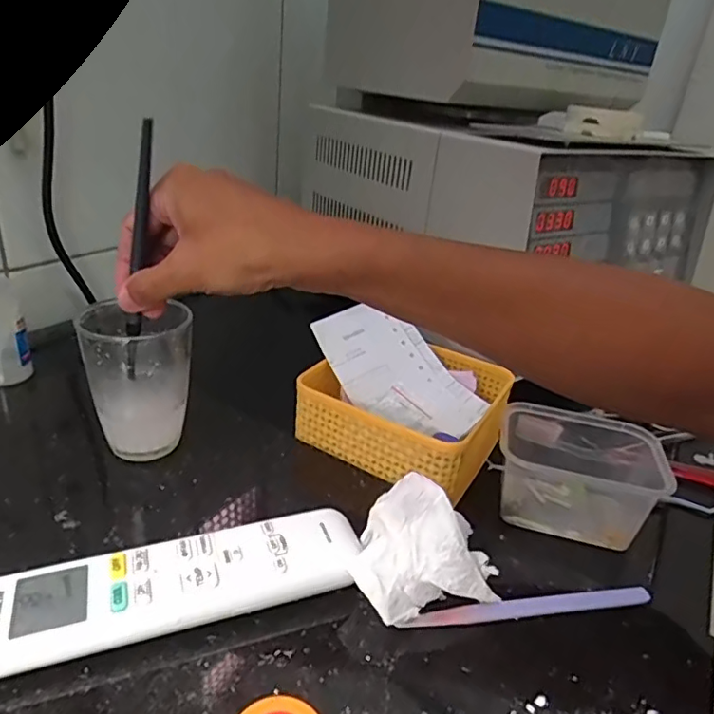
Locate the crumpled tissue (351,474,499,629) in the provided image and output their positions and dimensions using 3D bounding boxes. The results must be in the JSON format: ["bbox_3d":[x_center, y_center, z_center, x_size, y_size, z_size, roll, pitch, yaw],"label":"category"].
[{"bbox_3d":[0.030,0.101,0.273,0.065,0.056,0.052,21,30,27],"label":"crumpled tissue"}]

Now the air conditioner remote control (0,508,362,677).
[{"bbox_3d":[-0.084,0.111,0.269,0.173,0.024,0.048,-3,28,-20],"label":"air conditioner remote control"}]

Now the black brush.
[{"bbox_3d":[-0.127,-0.056,0.322,0.008,0.157,0.005,13,27,-6],"label":"black brush"}]

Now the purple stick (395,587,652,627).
[{"bbox_3d":[0.090,0.129,0.289,0.135,0.006,0.012,1,27,-12],"label":"purple stick"}]

